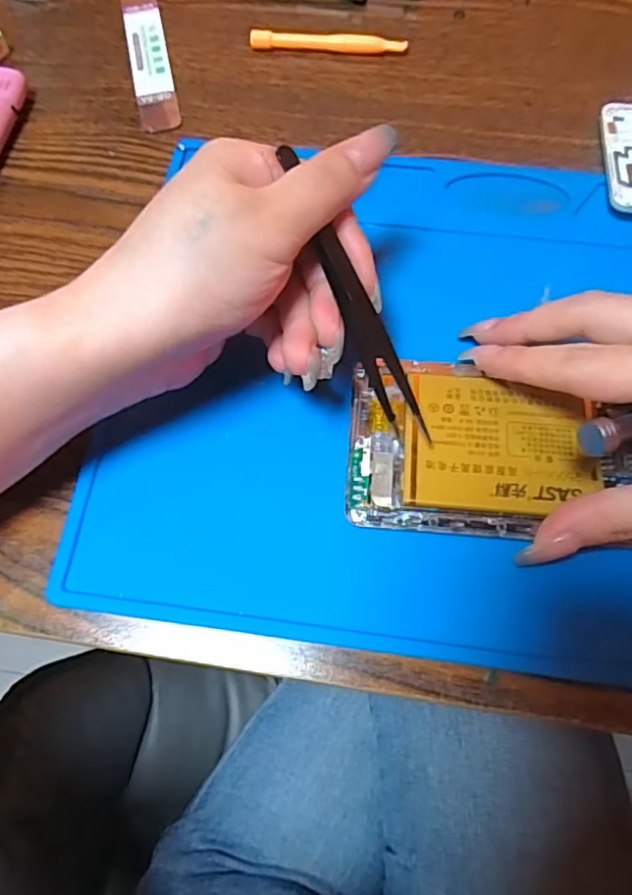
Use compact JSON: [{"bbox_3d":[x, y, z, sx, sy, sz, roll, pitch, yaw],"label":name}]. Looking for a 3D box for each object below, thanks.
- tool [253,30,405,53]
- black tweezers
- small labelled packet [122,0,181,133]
[{"bbox_3d":[0.007,-0.221,0.322,0.083,0.008,0.010,3,69,3],"label":"tool"},{"bbox_3d":[0.014,-0.052,0.217,0.012,0.006,0.114,-29,102,-9],"label":"black tweezers"},{"bbox_3d":[-0.092,-0.218,0.325,0.021,0.004,0.119,-12,69,-3],"label":"small labelled packet"}]

